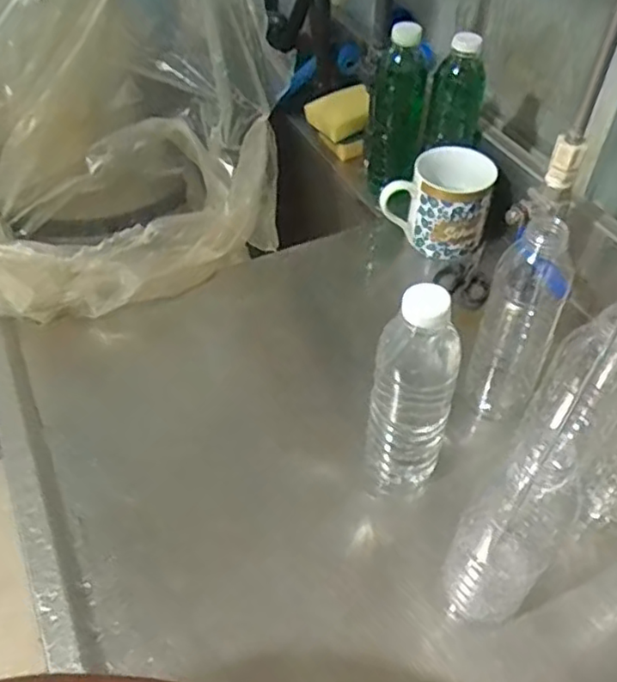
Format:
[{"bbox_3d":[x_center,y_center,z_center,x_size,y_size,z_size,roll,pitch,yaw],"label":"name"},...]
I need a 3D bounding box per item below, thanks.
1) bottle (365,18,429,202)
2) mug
[{"bbox_3d":[0.107,-0.275,0.792,0.061,0.212,0.064,7,49,4],"label":"bottle"},{"bbox_3d":[0.152,-0.165,0.753,0.115,0.099,0.089,18,51,14],"label":"mug"}]

